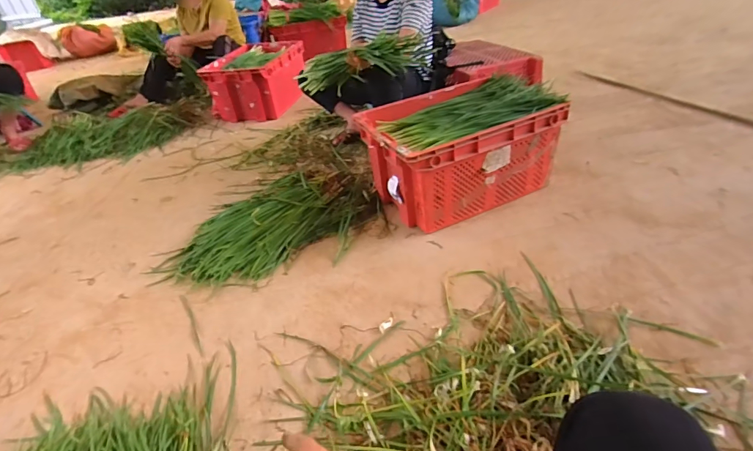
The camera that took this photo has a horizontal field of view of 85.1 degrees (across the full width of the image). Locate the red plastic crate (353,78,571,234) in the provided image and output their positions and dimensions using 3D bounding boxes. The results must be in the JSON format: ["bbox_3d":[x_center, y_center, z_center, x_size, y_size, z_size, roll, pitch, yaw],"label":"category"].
[{"bbox_3d":[0.266,-0.261,1.449,0.562,0.305,0.415,-21,40,-17],"label":"red plastic crate"}]

